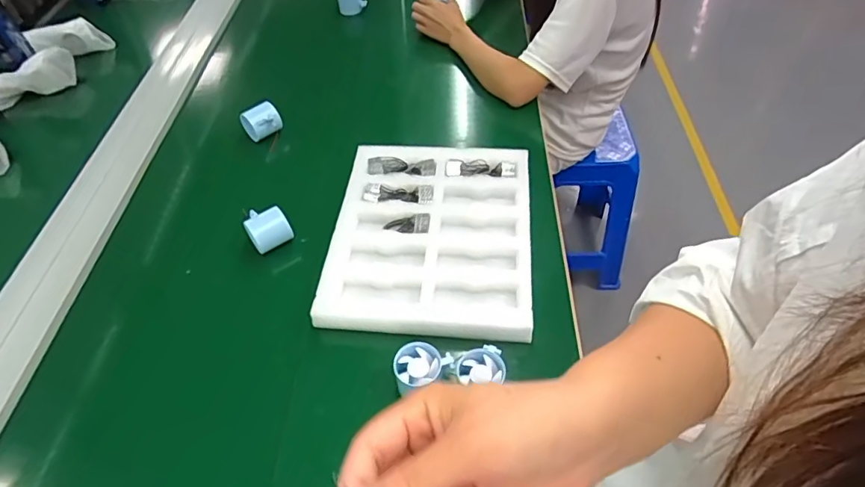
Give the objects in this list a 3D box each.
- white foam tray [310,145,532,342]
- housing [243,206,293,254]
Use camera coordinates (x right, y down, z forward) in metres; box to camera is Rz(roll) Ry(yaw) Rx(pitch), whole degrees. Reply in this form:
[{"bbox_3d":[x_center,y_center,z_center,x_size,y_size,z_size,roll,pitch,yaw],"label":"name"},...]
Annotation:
[{"bbox_3d":[-0.003,-0.020,0.749,0.274,0.033,0.319,2,51,5],"label":"white foam tray"},{"bbox_3d":[-0.244,-0.021,0.783,0.060,0.055,0.066,-25,53,-16],"label":"housing"}]

